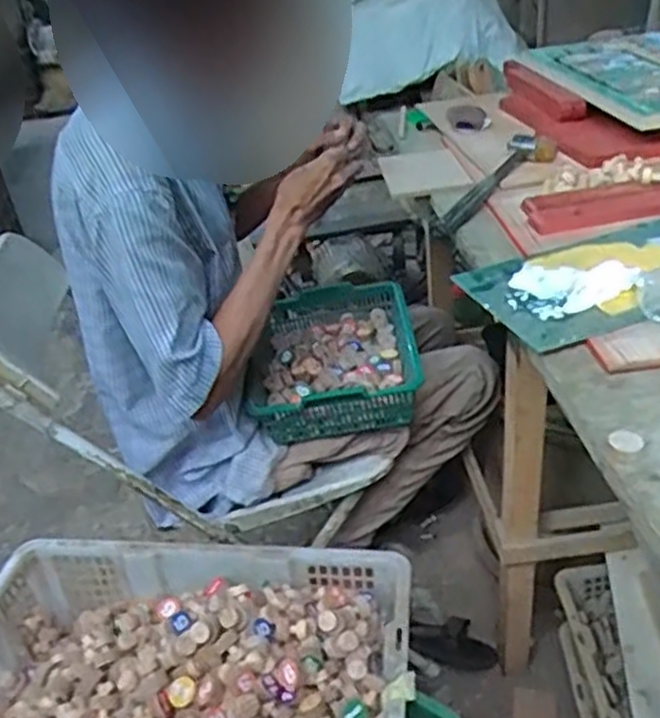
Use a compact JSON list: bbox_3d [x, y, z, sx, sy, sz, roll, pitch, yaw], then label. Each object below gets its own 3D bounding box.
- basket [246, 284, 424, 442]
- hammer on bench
[{"bbox_3d":[0.006,-0.003,1.094,0.229,0.079,0.305,-5,33,2],"label":"basket"},{"bbox_3d":[0.192,-0.200,0.851,0.055,0.045,0.235,16,39,30],"label":"hammer on bench"}]

